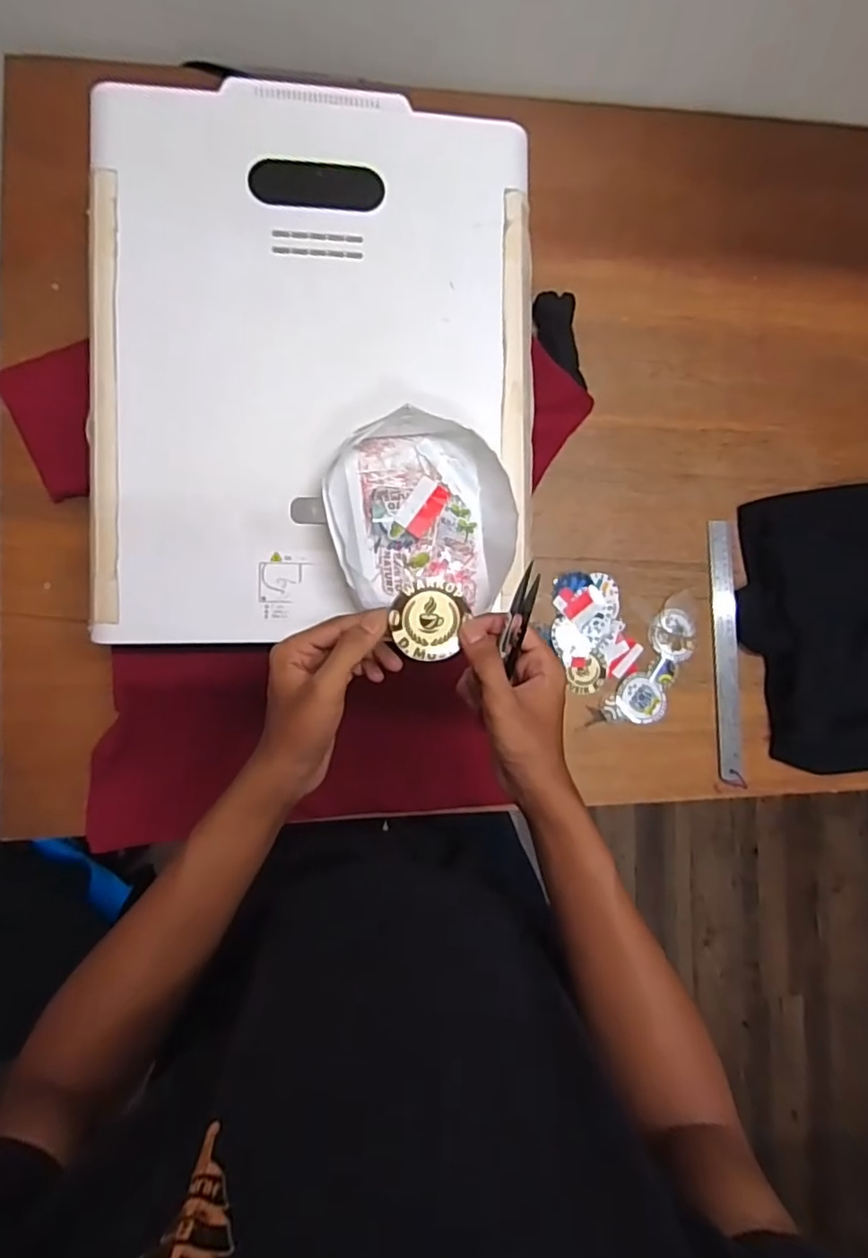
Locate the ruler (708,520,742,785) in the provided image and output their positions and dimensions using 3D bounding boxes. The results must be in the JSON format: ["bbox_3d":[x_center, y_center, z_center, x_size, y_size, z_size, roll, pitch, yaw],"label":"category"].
[{"bbox_3d":[0.368,0.027,0.772,0.030,0.009,0.323,-2,89,-8],"label":"ruler"}]

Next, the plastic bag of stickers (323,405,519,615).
[{"bbox_3d":[-0.010,-0.102,0.552,0.164,0.046,0.161,0,88,-8],"label":"plastic bag of stickers"}]

